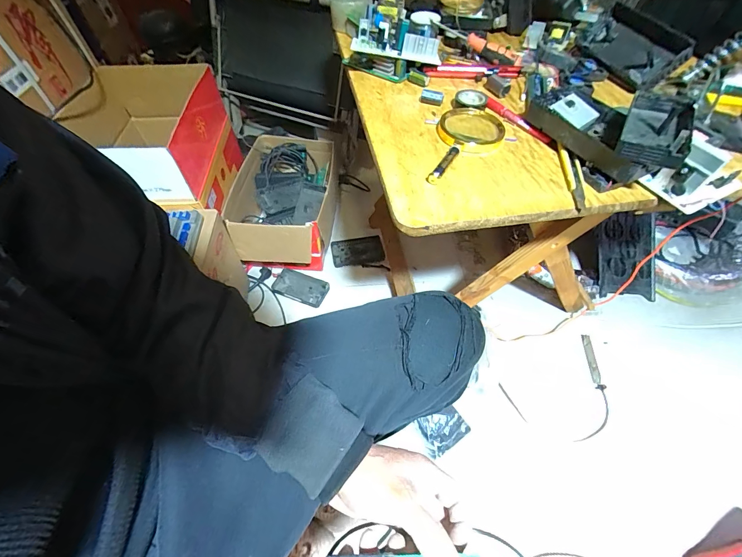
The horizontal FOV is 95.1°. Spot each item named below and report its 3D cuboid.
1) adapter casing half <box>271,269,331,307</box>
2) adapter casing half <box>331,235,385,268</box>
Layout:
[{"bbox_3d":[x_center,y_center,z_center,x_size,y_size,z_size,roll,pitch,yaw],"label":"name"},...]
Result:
[{"bbox_3d":[-0.203,0.027,0.984,0.151,0.014,0.080,20,78,7],"label":"adapter casing half"},{"bbox_3d":[-0.044,-0.089,1.071,0.163,0.017,0.108,-7,55,-5],"label":"adapter casing half"}]

